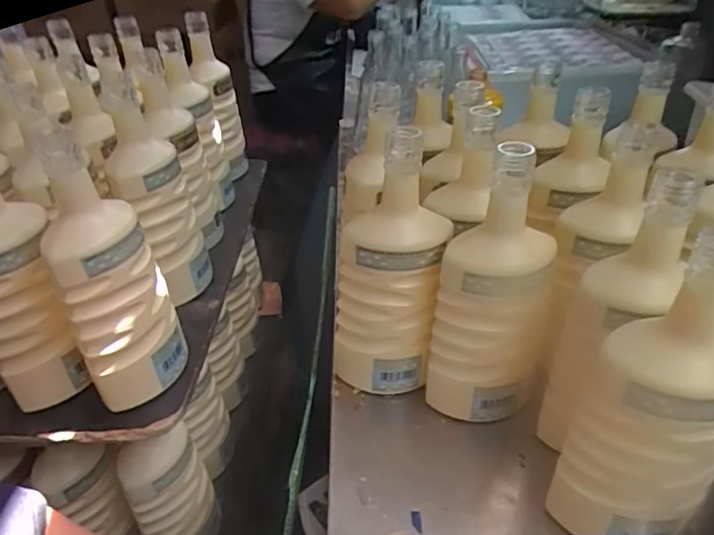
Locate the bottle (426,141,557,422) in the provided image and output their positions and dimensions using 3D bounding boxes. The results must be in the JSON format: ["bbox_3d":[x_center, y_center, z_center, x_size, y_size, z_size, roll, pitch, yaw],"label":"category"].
[{"bbox_3d":[0.119,0.025,0.475,0.085,0.255,0.068,14,35,22],"label":"bottle"}]

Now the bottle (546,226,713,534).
[{"bbox_3d":[0.197,0.099,0.369,0.070,0.251,0.075,-18,36,-26],"label":"bottle"}]

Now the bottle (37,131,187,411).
[{"bbox_3d":[-0.203,0.012,0.468,0.067,0.235,0.069,-4,35,1],"label":"bottle"}]

